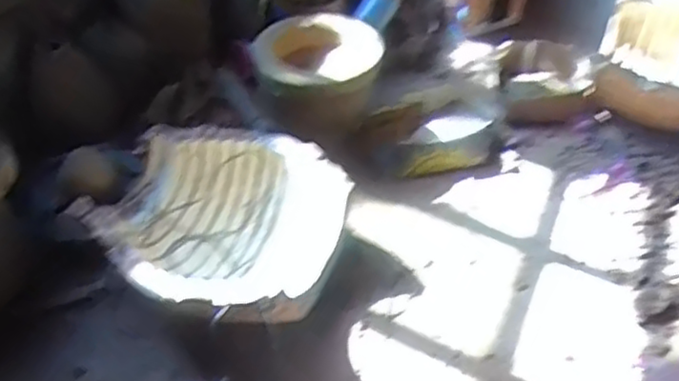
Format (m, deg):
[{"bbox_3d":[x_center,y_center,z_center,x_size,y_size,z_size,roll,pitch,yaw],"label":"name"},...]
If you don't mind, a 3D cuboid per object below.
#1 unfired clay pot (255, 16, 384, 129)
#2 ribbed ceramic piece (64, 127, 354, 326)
[{"bbox_3d":[-0.036,-0.213,1.288,0.220,0.161,0.199,-2,44,-1],"label":"unfired clay pot"},{"bbox_3d":[-0.180,0.075,1.084,0.348,0.180,0.330,-1,44,1],"label":"ribbed ceramic piece"}]

